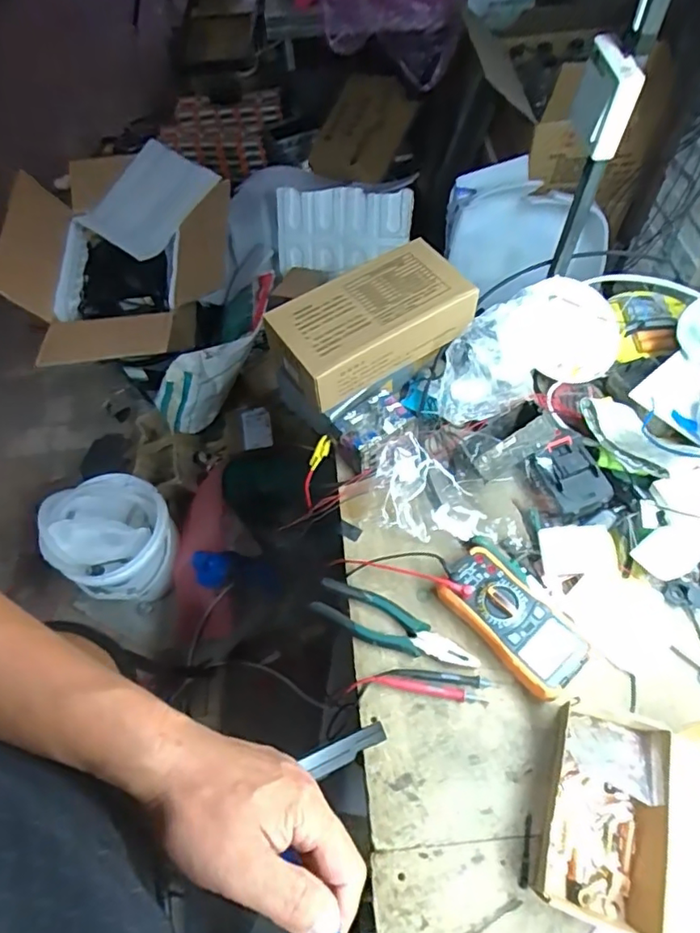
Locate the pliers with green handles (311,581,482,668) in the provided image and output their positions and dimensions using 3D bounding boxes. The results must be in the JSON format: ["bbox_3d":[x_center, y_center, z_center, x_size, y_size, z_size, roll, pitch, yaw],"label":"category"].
[{"bbox_3d":[0.053,0.186,0.653,0.194,0.020,0.053,21,63,16],"label":"pliers with green handles"}]

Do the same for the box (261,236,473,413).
[{"bbox_3d":[0.027,-0.191,0.759,0.262,0.086,0.137,-27,61,-12],"label":"box"}]

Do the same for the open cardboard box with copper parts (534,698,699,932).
[{"bbox_3d":[0.298,0.332,0.512,0.205,0.117,0.194,15,62,12],"label":"open cardboard box with copper parts"}]

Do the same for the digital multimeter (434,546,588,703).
[{"bbox_3d":[0.187,0.173,0.643,0.094,0.034,0.170,-37,64,-17],"label":"digital multimeter"}]

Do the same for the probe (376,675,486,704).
[{"bbox_3d":[0.090,0.251,0.629,0.125,0.009,0.014,8,61,9],"label":"probe"}]

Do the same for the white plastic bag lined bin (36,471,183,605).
[{"bbox_3d":[-0.547,0.186,1.348,0.256,0.250,0.261,-2,60,3],"label":"white plastic bag lined bin"}]

